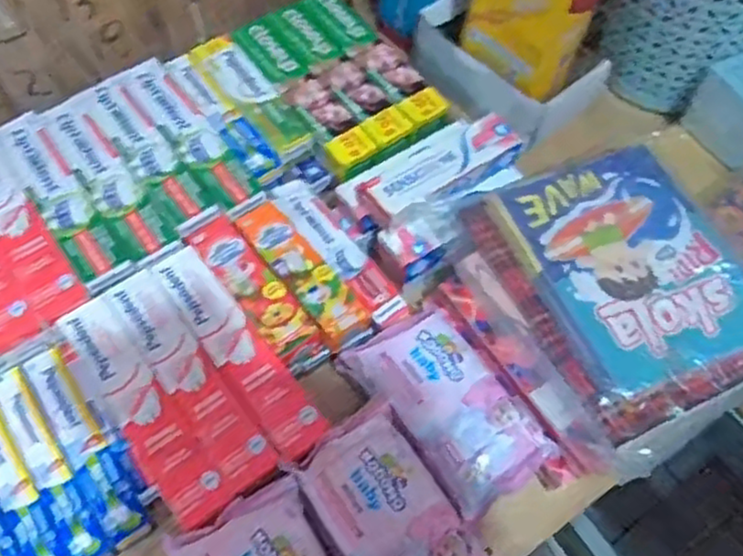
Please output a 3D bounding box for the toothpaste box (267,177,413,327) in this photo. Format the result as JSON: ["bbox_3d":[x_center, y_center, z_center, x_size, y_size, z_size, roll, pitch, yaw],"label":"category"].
[{"bbox_3d":[-0.033,-0.027,0.699,0.045,0.030,0.179,-33,66,-17],"label":"toothpaste box"}]

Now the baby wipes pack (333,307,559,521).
[{"bbox_3d":[0.066,0.105,0.615,0.101,0.042,0.174,-31,66,-17],"label":"baby wipes pack"}]

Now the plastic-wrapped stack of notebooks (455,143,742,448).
[{"bbox_3d":[0.217,0.004,0.626,0.191,0.053,0.244,-23,64,-13],"label":"plastic-wrapped stack of notebooks"}]

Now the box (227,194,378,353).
[{"bbox_3d":[-0.066,-0.011,0.675,0.048,0.028,0.177,-34,66,-18],"label":"box"}]

